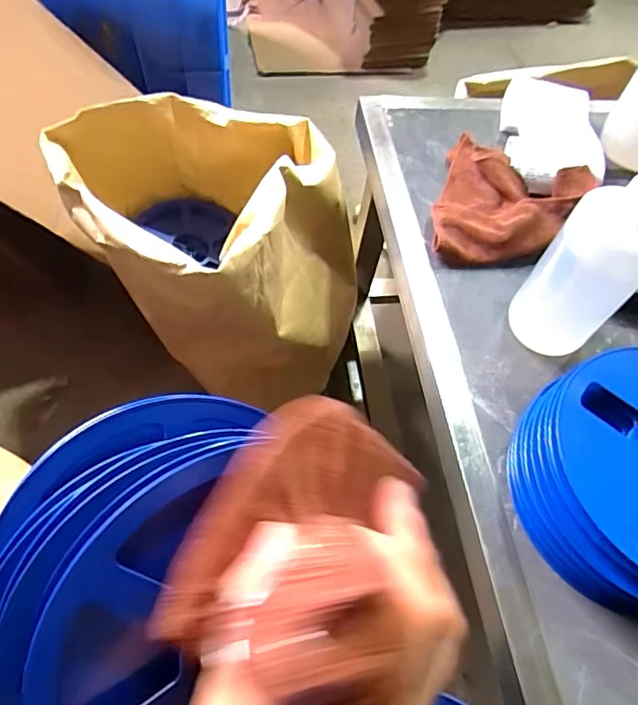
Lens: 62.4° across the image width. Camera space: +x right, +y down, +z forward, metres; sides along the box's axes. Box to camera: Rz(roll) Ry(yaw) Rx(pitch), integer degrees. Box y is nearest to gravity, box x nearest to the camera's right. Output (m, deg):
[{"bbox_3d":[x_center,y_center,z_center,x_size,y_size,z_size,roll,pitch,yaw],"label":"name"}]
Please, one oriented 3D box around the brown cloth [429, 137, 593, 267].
[{"bbox_3d":[0.182,-0.150,0.542,0.144,0.038,0.161,29,60,10],"label":"brown cloth"}]

